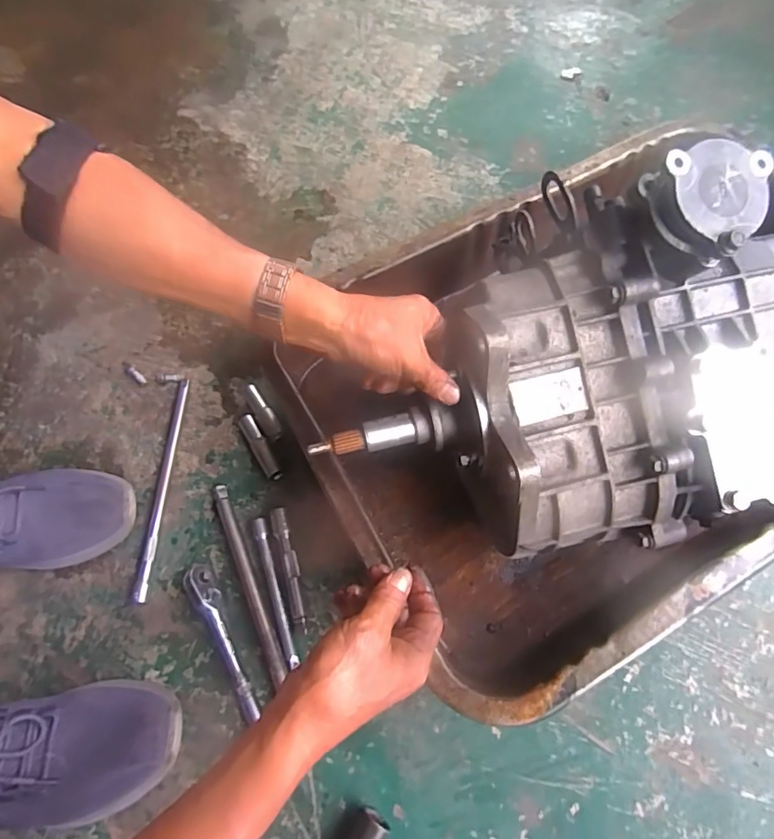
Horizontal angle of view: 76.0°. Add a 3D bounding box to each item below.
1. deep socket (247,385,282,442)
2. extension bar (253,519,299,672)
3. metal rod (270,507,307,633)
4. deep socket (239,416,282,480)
[{"bbox_3d":[-0.141,-0.006,0.570,0.019,0.016,0.074,-27,68,-9],"label":"deep socket"},{"bbox_3d":[-0.113,0.170,0.495,0.014,0.012,0.144,-19,67,-5],"label":"extension bar"},{"bbox_3d":[-0.098,0.150,0.502,0.015,0.020,0.120,-17,67,-4],"label":"metal rod"},{"bbox_3d":[-0.141,0.031,0.555,0.017,0.022,0.080,-32,69,-10],"label":"deep socket"}]

